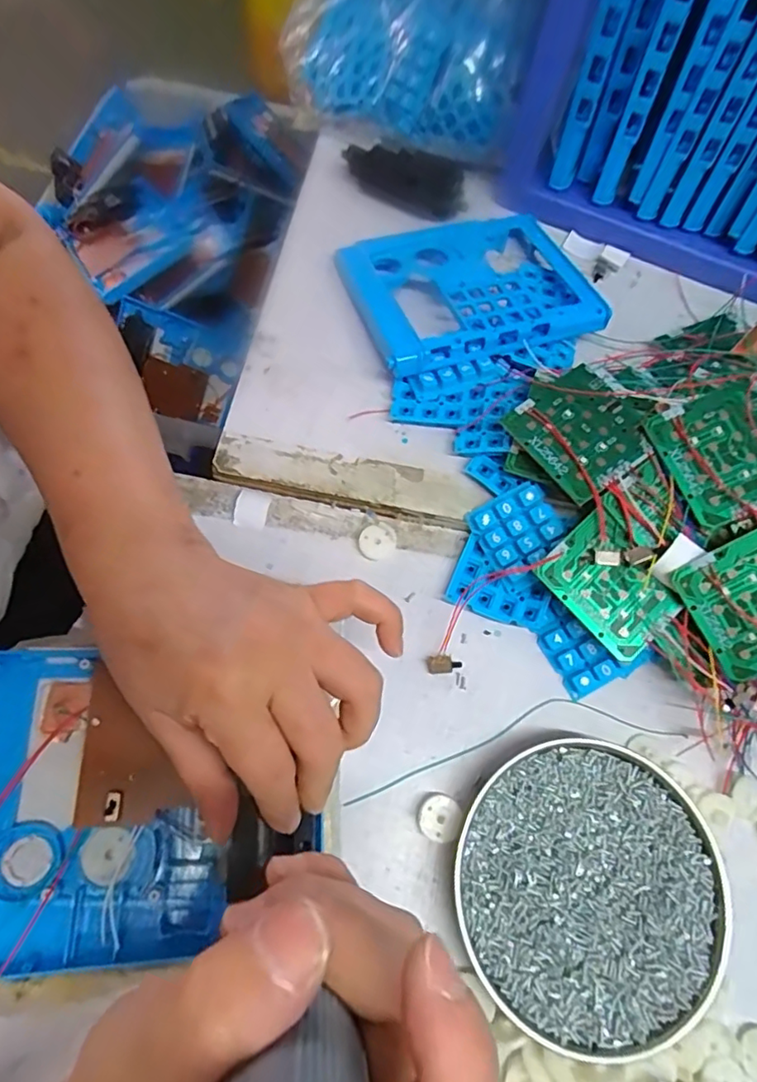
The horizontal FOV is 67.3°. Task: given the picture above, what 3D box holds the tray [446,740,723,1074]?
[{"bbox_3d":[0.108,0.179,0.297,0.130,0.025,0.134,1,69,-4],"label":"tray"}]

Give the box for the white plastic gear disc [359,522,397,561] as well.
[{"bbox_3d":[0.000,0.001,0.360,0.023,0.004,0.023,0,89,-3],"label":"white plastic gear disc"}]

